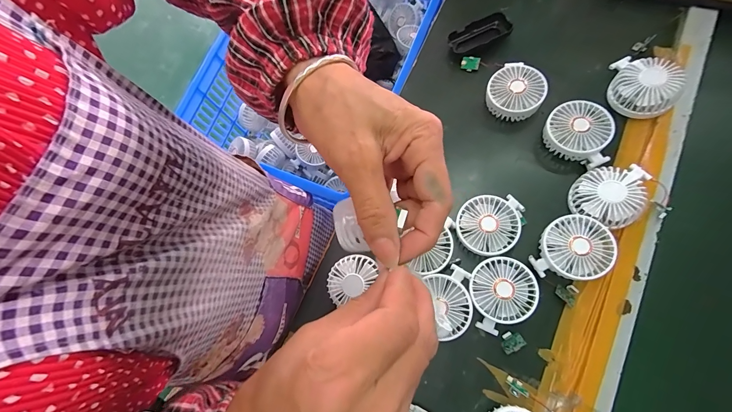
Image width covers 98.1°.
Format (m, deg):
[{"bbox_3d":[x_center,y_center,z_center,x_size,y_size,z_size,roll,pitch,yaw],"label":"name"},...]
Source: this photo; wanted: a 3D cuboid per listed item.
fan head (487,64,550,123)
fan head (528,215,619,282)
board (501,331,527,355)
[{"bbox_3d":[0.244,-0.184,0.517,0.088,0.044,0.084,35,90,25],"label":"fan head"},{"bbox_3d":[0.286,0.060,0.436,0.086,0.027,0.092,22,88,26],"label":"fan head"},{"bbox_3d":[0.203,0.188,0.443,0.030,0.012,0.026,-31,76,-7],"label":"board"}]

